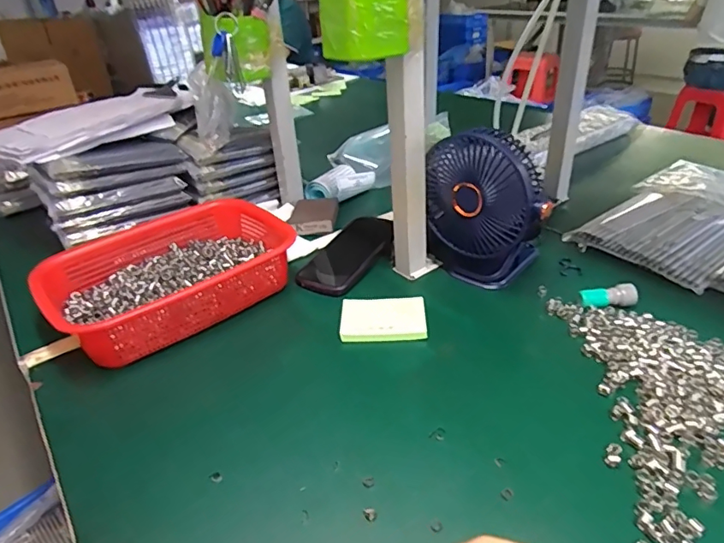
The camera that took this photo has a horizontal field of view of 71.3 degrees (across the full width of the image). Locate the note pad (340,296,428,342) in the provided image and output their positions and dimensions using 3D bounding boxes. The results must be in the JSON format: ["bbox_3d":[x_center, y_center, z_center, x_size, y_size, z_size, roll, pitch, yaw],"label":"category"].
[{"bbox_3d":[0.025,0.054,0.579,0.095,0.015,0.069,-3,32,5],"label":"note pad"}]

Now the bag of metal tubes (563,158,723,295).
[{"bbox_3d":[0.473,-0.089,0.724,0.339,0.023,0.200,-22,35,-24],"label":"bag of metal tubes"}]

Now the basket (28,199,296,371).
[{"bbox_3d":[-0.232,0.002,0.641,0.291,0.075,0.217,-26,37,-29],"label":"basket"}]

